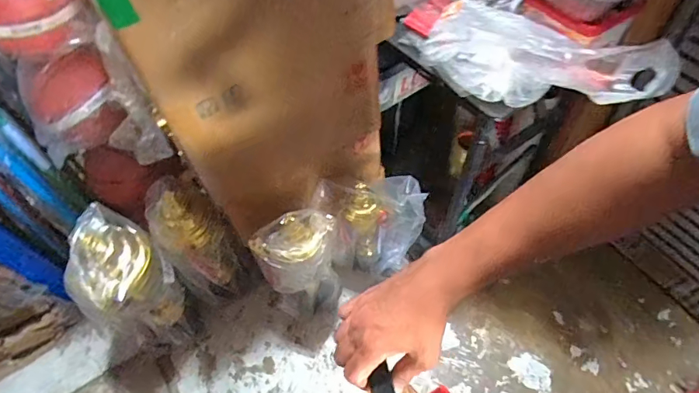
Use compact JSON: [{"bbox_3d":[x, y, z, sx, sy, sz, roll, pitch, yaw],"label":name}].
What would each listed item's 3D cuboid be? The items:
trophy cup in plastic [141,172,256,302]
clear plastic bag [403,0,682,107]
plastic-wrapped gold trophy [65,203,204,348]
[{"bbox_3d":[-0.415,0.124,1.263,0.174,0.444,0.210,-40,64,-20],"label":"trophy cup in plastic"},{"bbox_3d":[0.346,-0.236,0.860,0.391,0.170,0.153,15,60,12],"label":"clear plastic bag"},{"bbox_3d":[-0.549,0.239,1.189,0.199,0.502,0.203,29,64,20],"label":"plastic-wrapped gold trophy"}]

